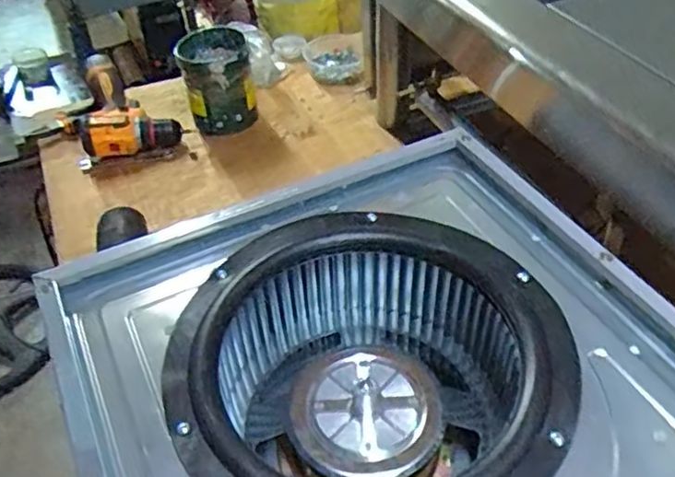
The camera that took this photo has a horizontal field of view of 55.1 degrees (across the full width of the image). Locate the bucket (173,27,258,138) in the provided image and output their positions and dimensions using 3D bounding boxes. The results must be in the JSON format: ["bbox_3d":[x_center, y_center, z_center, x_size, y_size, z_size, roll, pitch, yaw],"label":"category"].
[{"bbox_3d":[-0.187,-0.245,1.015,0.101,0.129,0.109,-2,44,2],"label":"bucket"}]

